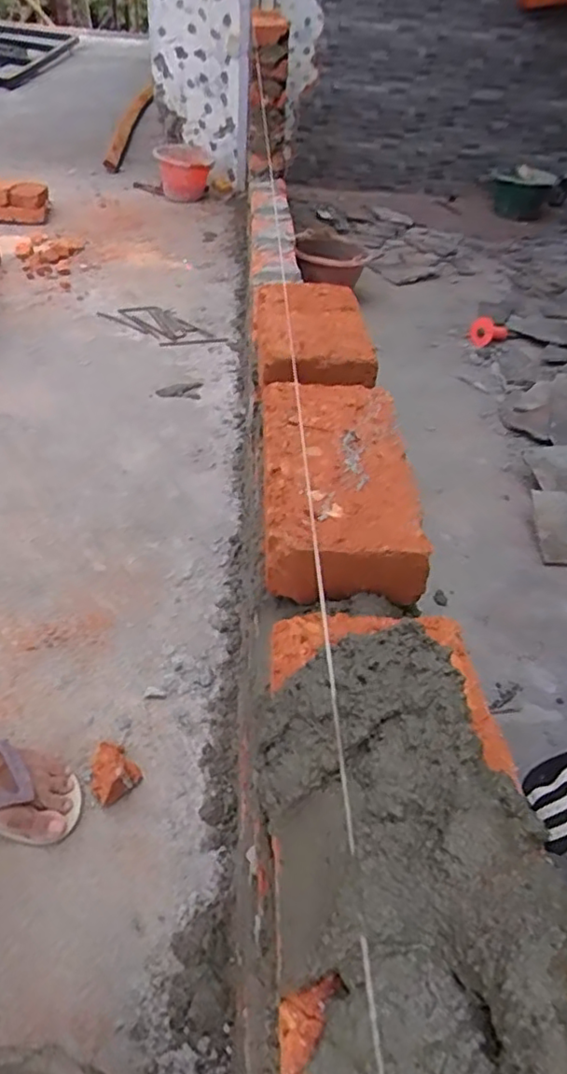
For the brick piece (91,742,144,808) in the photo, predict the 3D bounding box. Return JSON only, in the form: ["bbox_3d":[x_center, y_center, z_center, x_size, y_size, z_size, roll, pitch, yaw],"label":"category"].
[{"bbox_3d":[-0.208,0.283,0.757,0.060,0.048,0.061,34,49,29],"label":"brick piece"}]

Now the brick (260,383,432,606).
[{"bbox_3d":[0.035,-0.043,0.444,0.100,0.046,0.205,2,41,-5],"label":"brick"}]

